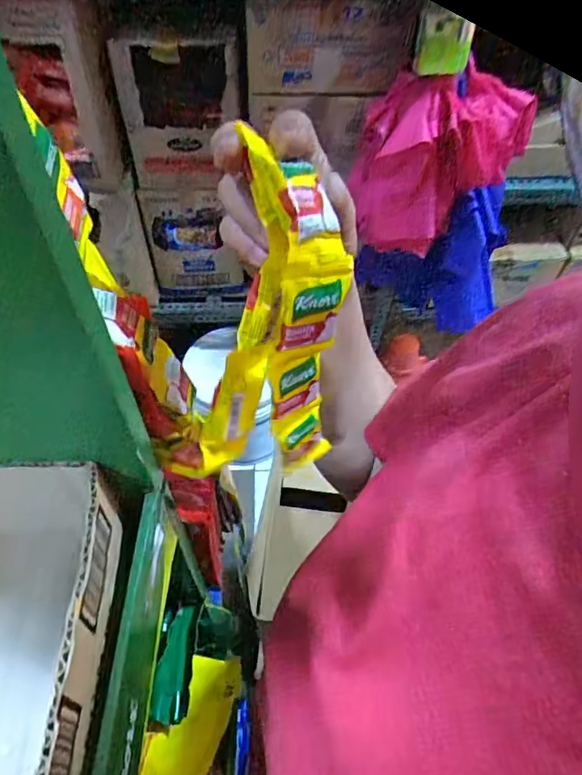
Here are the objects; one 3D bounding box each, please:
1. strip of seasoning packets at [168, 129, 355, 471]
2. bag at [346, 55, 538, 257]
[{"bbox_3d":[-0.010,-0.011,0.277,0.051,0.204,0.084,19,42,14],"label":"strip of seasoning packets"},{"bbox_3d":[0.260,-0.388,0.923,0.287,0.267,0.121,3,52,2],"label":"bag"}]

